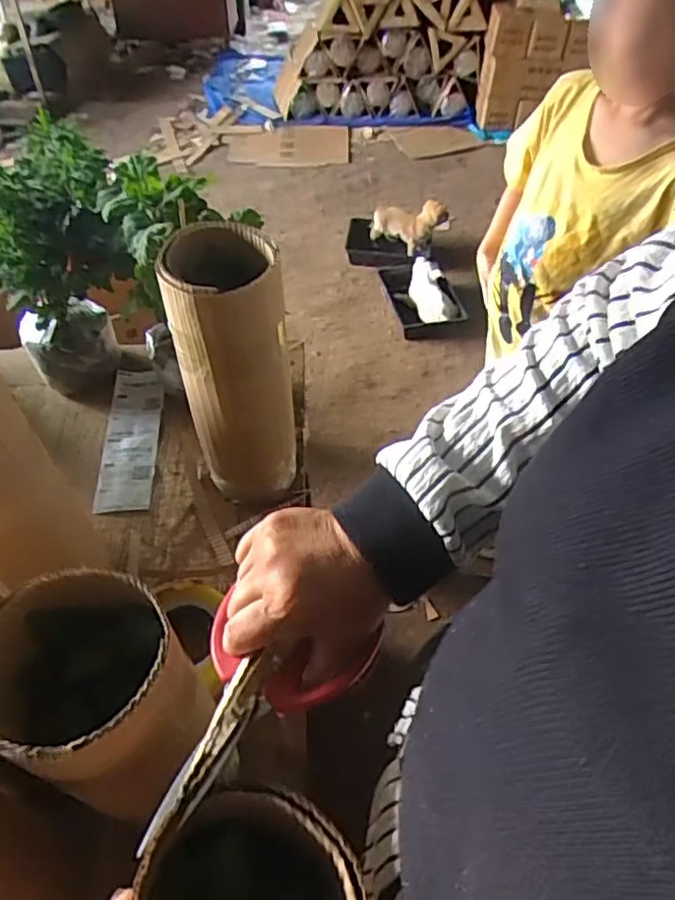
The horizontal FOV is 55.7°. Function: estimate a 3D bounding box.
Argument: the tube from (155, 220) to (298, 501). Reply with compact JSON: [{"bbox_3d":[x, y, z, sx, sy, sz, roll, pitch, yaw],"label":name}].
[{"bbox_3d":[-0.114,-0.078,0.729,0.119,0.324,0.105,-11,51,-11],"label":"tube"}]

